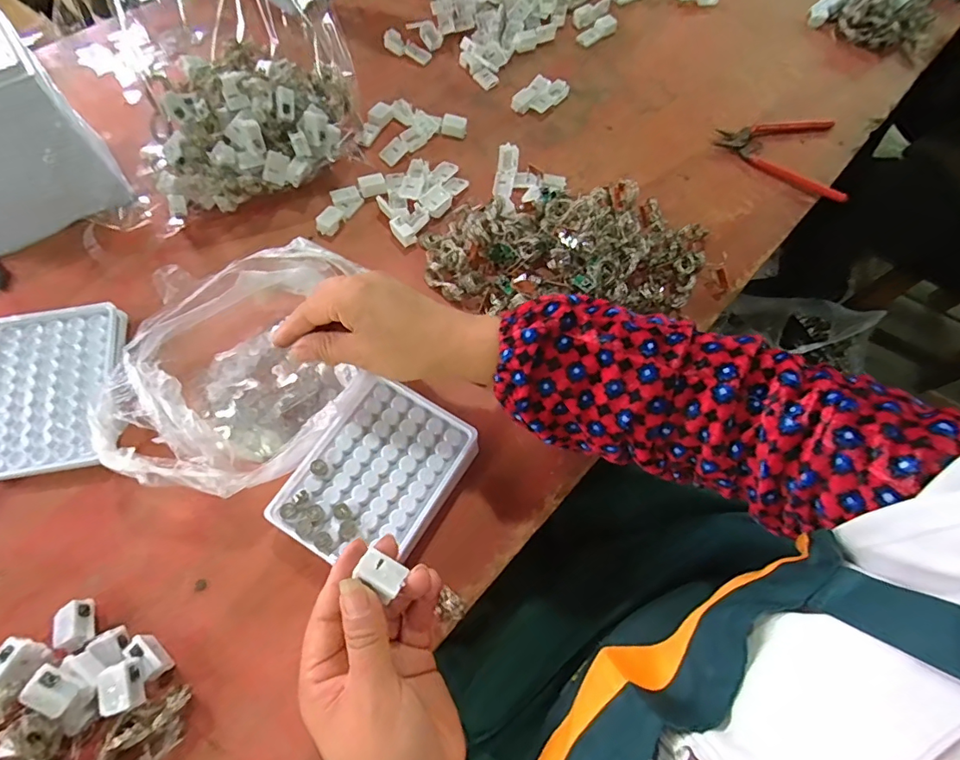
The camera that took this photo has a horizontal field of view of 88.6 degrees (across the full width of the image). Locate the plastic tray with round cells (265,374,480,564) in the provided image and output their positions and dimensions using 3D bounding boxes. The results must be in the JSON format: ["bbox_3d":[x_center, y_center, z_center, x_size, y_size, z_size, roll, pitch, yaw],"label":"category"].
[{"bbox_3d":[-0.072,0.070,0.362,0.099,0.035,0.128,32,69,11],"label":"plastic tray with round cells"}]

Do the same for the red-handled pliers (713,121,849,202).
[{"bbox_3d":[0.349,-0.260,0.541,0.145,0.013,0.111,40,71,14],"label":"red-handled pliers"}]

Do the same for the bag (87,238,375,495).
[{"bbox_3d":[-0.169,-0.010,0.376,0.153,0.064,0.195,13,67,4],"label":"bag"}]

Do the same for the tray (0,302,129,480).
[{"bbox_3d":[-0.330,0.007,0.378,0.102,0.019,0.129,-10,67,-6],"label":"tray"}]

